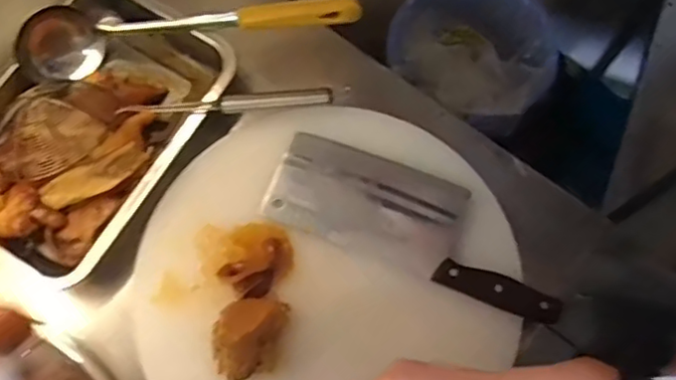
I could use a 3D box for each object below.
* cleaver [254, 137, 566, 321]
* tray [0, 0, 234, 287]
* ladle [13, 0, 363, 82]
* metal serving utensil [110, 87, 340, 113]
[{"bbox_3d":[0.074,0.028,0.628,0.289,0.027,0.095,22,74,8],"label":"cleaver"},{"bbox_3d":[-0.262,-0.064,0.685,0.210,0.075,0.300,33,76,10],"label":"tray"},{"bbox_3d":[-0.158,-0.181,0.688,0.349,0.070,0.076,-10,73,-2],"label":"ladle"},{"bbox_3d":[-0.112,-0.091,0.673,0.211,0.022,0.021,-5,73,0],"label":"metal serving utensil"}]

